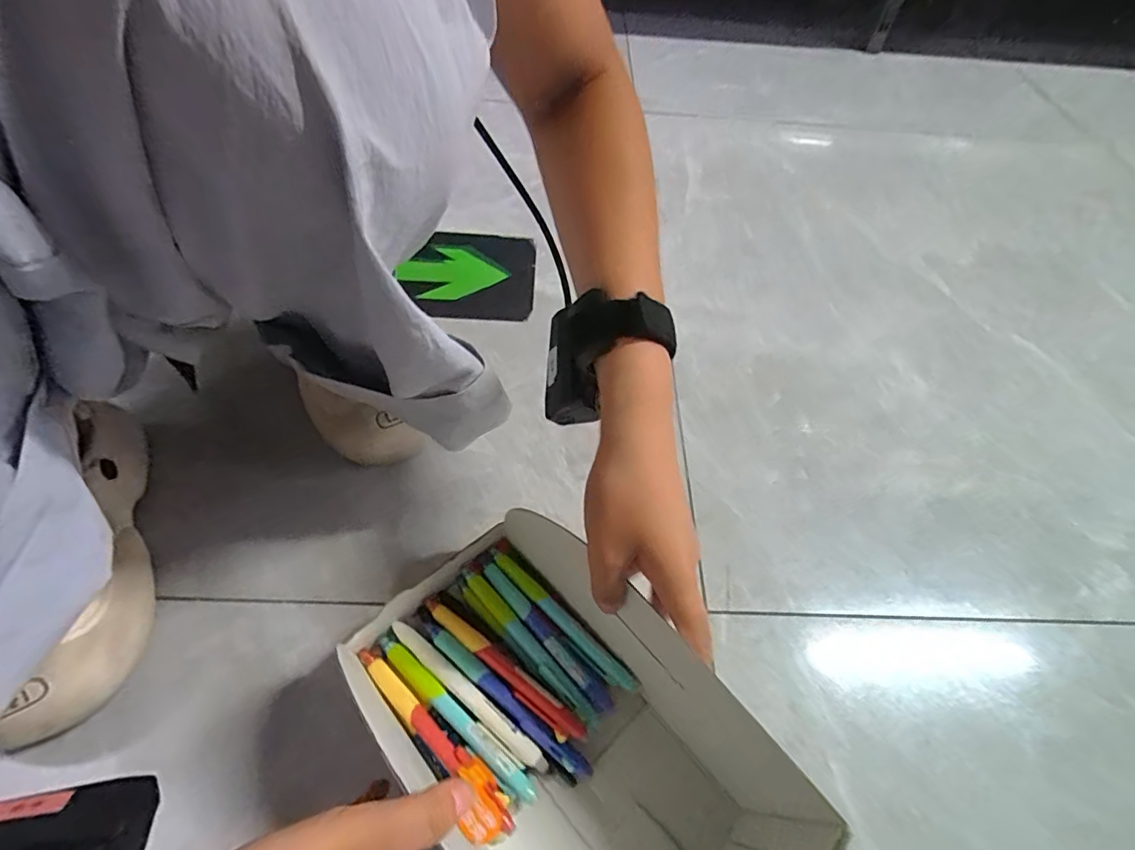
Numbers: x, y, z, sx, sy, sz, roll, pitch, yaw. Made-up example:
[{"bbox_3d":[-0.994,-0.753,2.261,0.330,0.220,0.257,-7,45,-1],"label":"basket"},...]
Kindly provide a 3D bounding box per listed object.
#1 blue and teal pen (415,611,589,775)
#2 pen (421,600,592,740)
[{"bbox_3d":[-0.048,0.175,0.345,0.152,0.012,0.012,34,58,19],"label":"blue and teal pen"},{"bbox_3d":[-0.046,0.160,0.349,0.138,0.011,0.016,35,61,19],"label":"pen"}]

